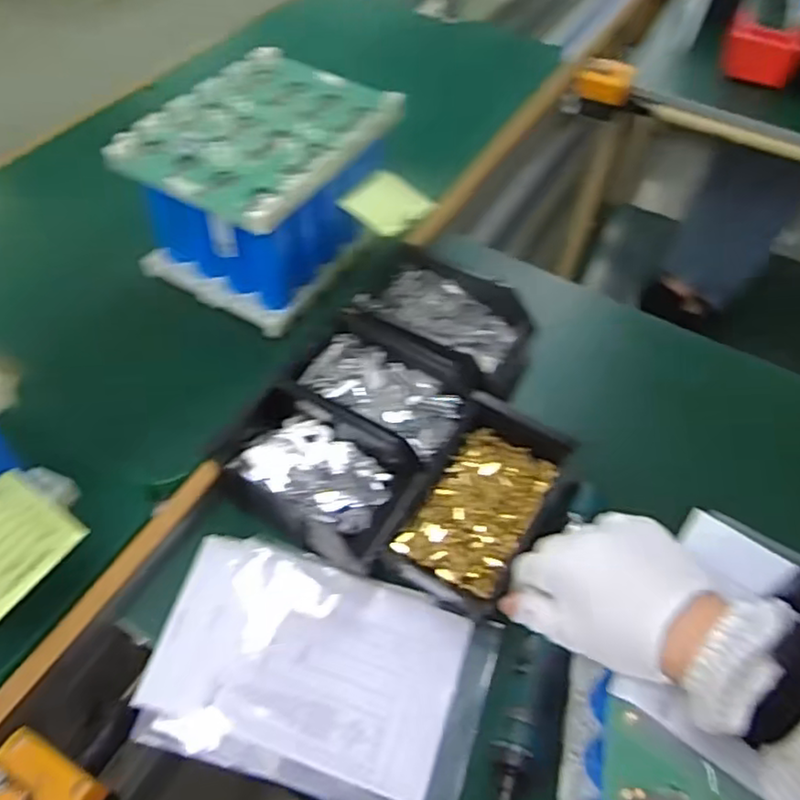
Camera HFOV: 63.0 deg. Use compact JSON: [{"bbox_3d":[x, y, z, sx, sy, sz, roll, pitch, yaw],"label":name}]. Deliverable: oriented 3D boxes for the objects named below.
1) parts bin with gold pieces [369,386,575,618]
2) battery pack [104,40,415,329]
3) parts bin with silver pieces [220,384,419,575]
[{"bbox_3d":[0.076,0.099,0.582,0.115,0.065,0.184,26,57,16],"label":"parts bin with gold pieces"},{"bbox_3d":[-0.140,-0.232,0.697,0.181,0.146,0.244,25,57,15],"label":"battery pack"},{"bbox_3d":[-0.077,0.067,0.597,0.170,0.067,0.118,24,56,14],"label":"parts bin with silver pieces"}]

